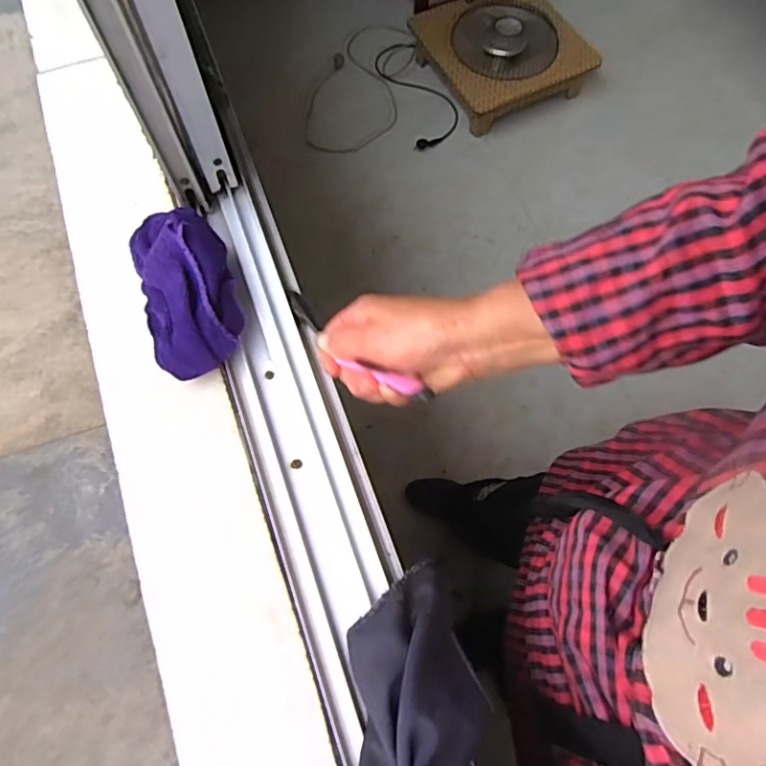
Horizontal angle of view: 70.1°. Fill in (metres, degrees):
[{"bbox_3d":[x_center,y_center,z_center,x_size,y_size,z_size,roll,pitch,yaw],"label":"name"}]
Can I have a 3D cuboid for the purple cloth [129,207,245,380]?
[{"bbox_3d":[-0.159,-0.082,0.432,0.074,0.040,0.151,-19,71,-10],"label":"purple cloth"}]

